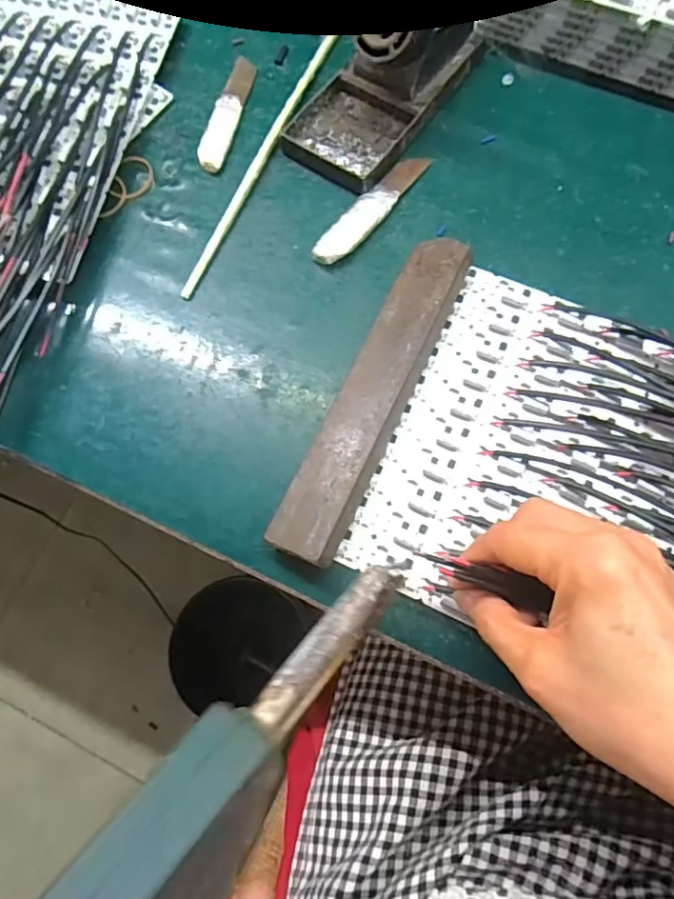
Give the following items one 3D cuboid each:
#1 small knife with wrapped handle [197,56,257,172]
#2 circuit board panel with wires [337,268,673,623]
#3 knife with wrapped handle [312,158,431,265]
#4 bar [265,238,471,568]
[{"bbox_3d":[-0.077,-0.238,0.392,0.018,0.006,0.101,12,73,6],"label":"small knife with wrapped handle"},{"bbox_3d":[0.219,0.045,0.276,0.390,0.026,0.187,22,74,11],"label":"circuit board panel with wires"},{"bbox_3d":[0.023,-0.155,0.356,0.021,0.008,0.103,37,77,13],"label":"knife with wrapped handle"},{"bbox_3d":[0.021,-0.032,0.308,0.038,0.024,0.197,24,74,10],"label":"bar"}]

